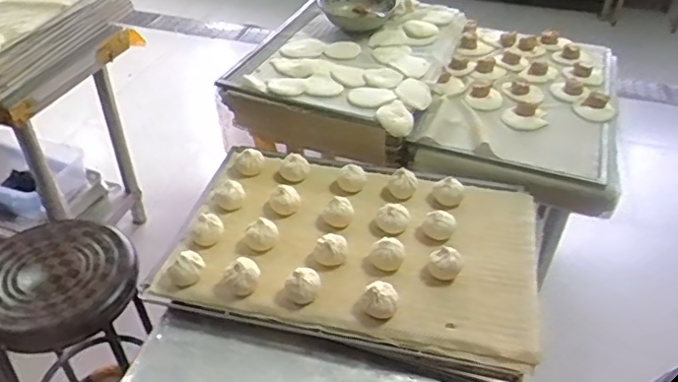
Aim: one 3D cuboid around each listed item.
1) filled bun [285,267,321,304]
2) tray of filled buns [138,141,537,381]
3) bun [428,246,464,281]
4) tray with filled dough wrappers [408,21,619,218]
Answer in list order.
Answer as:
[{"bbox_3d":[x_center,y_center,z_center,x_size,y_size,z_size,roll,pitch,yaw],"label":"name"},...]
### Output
[{"bbox_3d":[-0.055,0.145,0.887,0.054,0.048,0.049,-2,40,-4],"label":"filled bun"},{"bbox_3d":[0.038,0.065,0.989,0.592,0.062,0.423,10,44,9],"label":"tray of filled buns"},{"bbox_3d":[0.171,0.116,0.933,0.053,0.045,0.041,11,41,11],"label":"bun"},{"bbox_3d":[0.448,-0.222,1.383,0.403,0.081,0.660,17,41,11],"label":"tray with filled dough wrappers"}]

